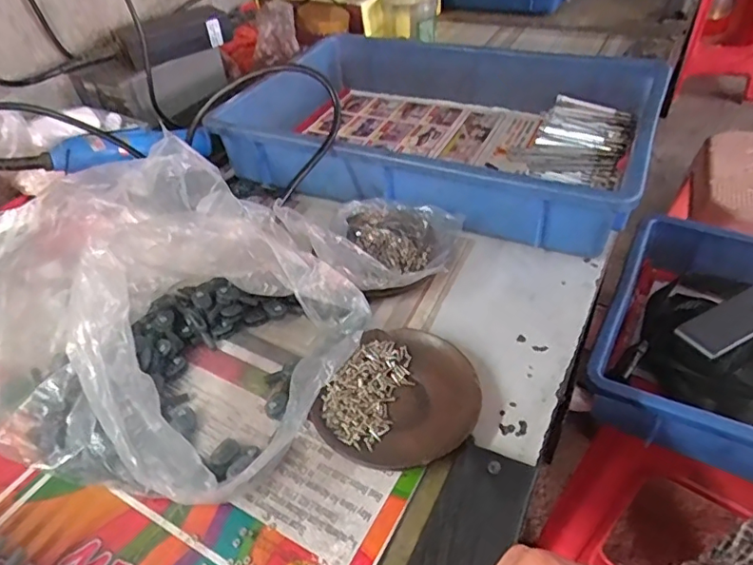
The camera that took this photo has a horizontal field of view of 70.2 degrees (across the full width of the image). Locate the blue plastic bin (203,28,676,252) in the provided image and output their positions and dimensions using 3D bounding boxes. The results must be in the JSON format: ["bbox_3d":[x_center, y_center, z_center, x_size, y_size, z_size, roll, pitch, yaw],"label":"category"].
[{"bbox_3d":[0.064,-0.178,0.602,0.440,0.078,0.296,16,46,22],"label":"blue plastic bin"}]

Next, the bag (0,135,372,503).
[{"bbox_3d":[-0.168,0.006,0.408,0.306,0.110,0.263,15,46,21],"label":"bag"}]

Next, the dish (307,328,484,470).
[{"bbox_3d":[0.019,0.081,0.372,0.101,0.019,0.110,-3,42,3],"label":"dish"}]

